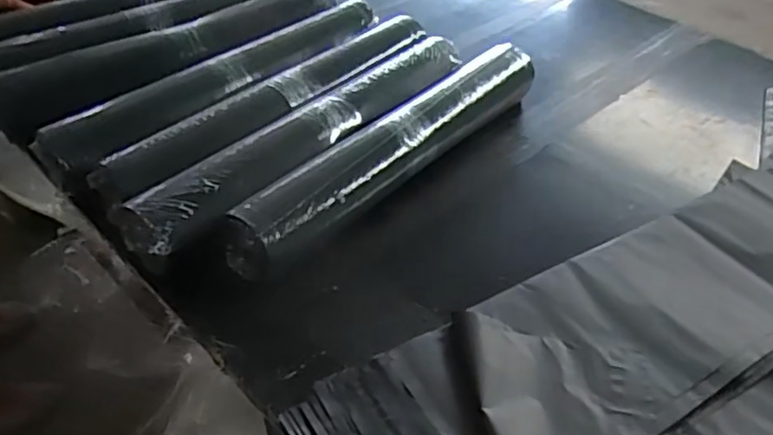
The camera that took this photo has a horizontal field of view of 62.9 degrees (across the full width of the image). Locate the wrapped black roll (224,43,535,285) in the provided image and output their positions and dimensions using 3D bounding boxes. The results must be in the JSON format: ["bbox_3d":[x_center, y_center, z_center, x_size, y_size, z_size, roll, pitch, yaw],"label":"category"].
[{"bbox_3d":[0.030,-0.101,0.875,0.090,0.093,0.602,31,48,25],"label":"wrapped black roll"}]

